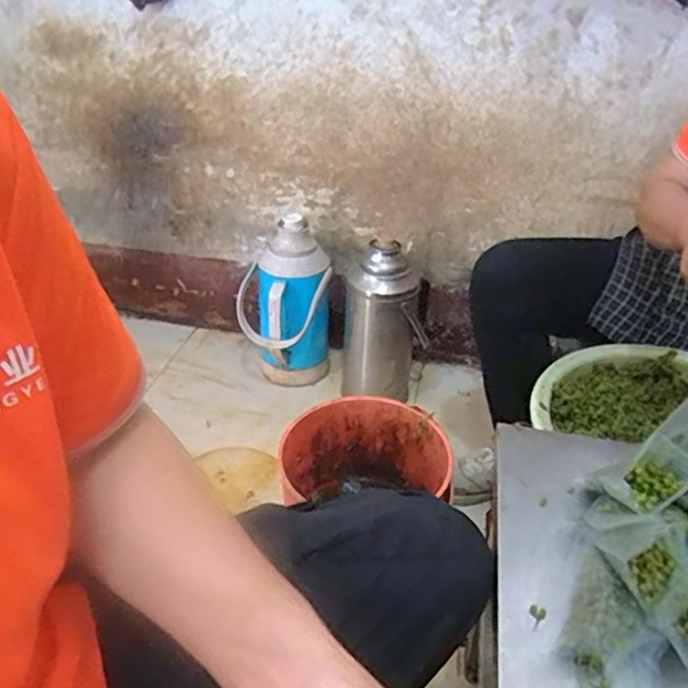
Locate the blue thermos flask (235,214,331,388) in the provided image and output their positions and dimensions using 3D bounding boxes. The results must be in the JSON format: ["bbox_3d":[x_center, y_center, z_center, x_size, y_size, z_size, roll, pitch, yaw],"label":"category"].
[{"bbox_3d":[-0.132,-0.066,1.366,0.203,0.364,0.160,0,34,-3],"label":"blue thermos flask"}]

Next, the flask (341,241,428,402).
[{"bbox_3d":[0.087,-0.054,1.360,0.175,0.360,0.184,0,34,-2],"label":"flask"}]

